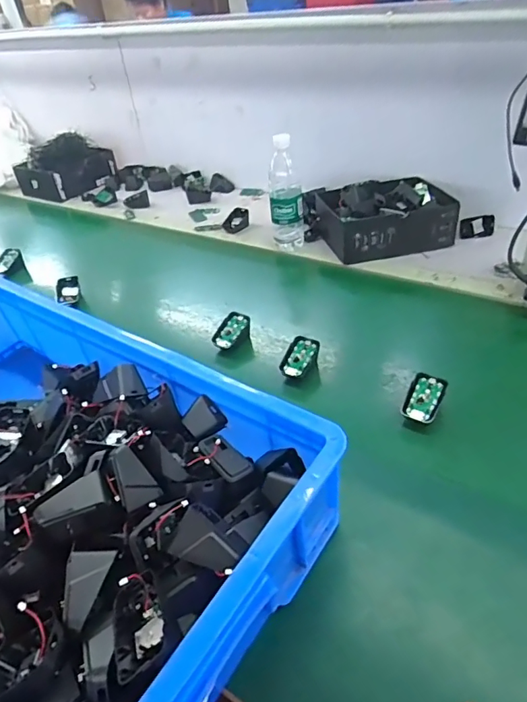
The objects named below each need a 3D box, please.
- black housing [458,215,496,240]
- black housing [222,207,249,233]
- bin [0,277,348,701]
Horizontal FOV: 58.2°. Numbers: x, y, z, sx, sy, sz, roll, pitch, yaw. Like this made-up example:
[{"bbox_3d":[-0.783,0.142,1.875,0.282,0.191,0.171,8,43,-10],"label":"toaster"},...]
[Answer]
[{"bbox_3d":[0.446,-0.256,0.981,0.017,0.043,0.093,-27,13,-23],"label":"black housing"},{"bbox_3d":[-0.065,-0.307,1.111,0.064,0.035,0.060,-6,39,2],"label":"black housing"},{"bbox_3d":[-0.282,0.151,0.530,0.624,0.166,0.381,20,46,30],"label":"bin"}]

